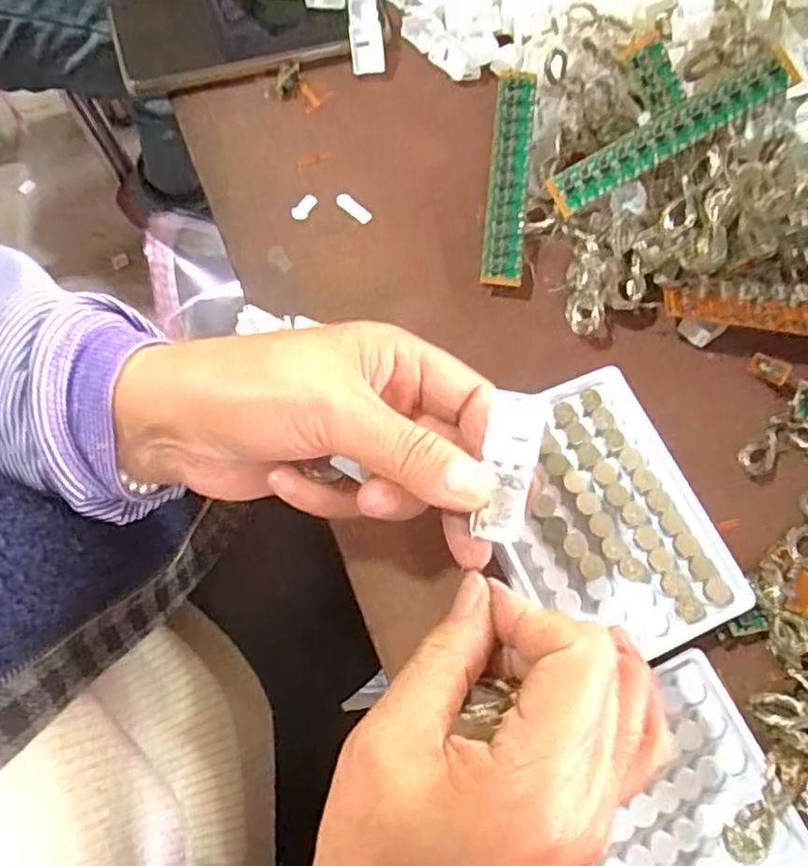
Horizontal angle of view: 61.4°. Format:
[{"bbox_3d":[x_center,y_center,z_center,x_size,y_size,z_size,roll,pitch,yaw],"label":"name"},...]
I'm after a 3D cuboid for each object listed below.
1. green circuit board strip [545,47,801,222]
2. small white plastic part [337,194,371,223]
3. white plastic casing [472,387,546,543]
[{"bbox_3d":[0.134,-0.150,0.344,0.129,0.009,0.021,-27,72,7],"label":"green circuit board strip"},{"bbox_3d":[-0.030,-0.131,0.397,0.024,0.004,0.009,39,74,12],"label":"small white plastic part"},{"bbox_3d":[0.038,0.011,0.246,0.018,0.007,0.055,13,72,0],"label":"white plastic casing"}]

